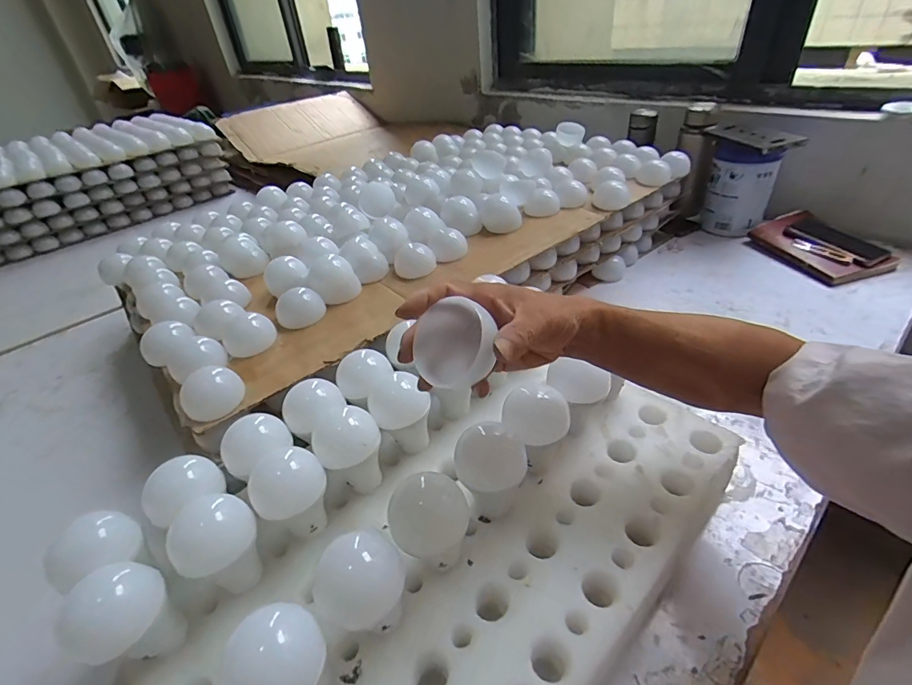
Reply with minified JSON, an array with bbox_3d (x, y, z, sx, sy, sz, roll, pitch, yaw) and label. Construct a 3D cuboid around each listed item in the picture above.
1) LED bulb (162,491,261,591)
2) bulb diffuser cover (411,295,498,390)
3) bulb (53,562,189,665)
[{"bbox_3d":[-0.203,0.184,0.394,0.065,0.086,0.066,22,47,32],"label":"LED bulb"},{"bbox_3d":[0.002,-0.001,0.327,0.062,0.040,0.063,-5,63,-9],"label":"bulb diffuser cover"},{"bbox_3d":[-0.253,0.219,0.350,0.061,0.096,0.066,14,43,25],"label":"bulb"}]

